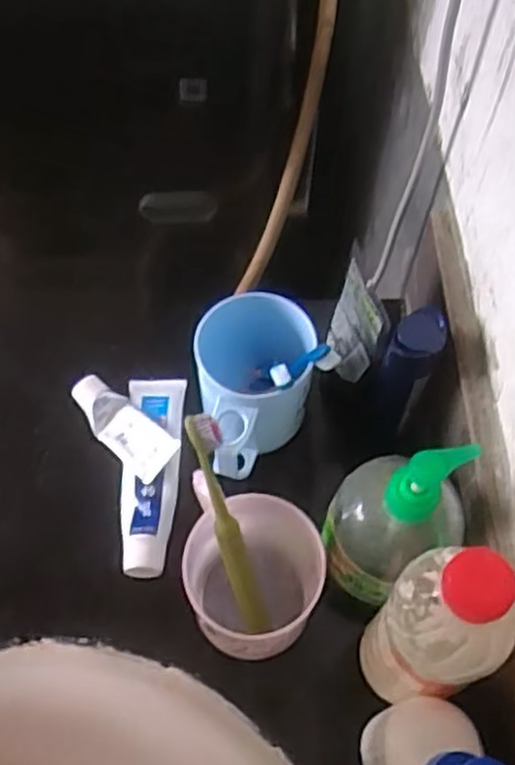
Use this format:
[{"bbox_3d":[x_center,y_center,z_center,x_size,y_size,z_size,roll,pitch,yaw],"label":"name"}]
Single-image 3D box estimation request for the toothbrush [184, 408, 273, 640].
[{"bbox_3d":[-0.017,0.088,0.439,0.016,0.153,0.016,-18,24,-10],"label":"toothbrush"}]

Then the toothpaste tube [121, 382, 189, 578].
[{"bbox_3d":[-0.080,0.066,0.551,0.042,0.030,0.159,-1,61,-1],"label":"toothpaste tube"}]

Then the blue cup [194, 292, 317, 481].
[{"bbox_3d":[-0.006,0.011,0.525,0.080,0.094,0.120,10,62,5],"label":"blue cup"}]

